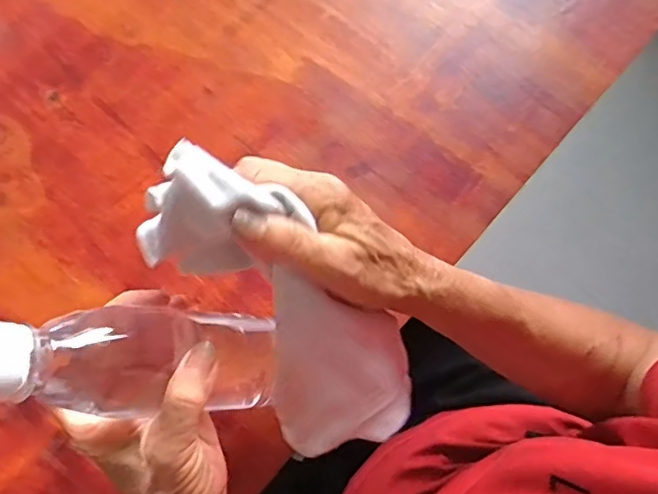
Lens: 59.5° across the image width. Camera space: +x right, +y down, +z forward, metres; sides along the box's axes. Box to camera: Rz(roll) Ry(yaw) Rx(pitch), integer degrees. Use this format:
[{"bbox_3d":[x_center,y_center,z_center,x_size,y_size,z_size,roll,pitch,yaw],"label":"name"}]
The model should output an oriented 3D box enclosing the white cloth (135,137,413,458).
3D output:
[{"bbox_3d":[-0.021,0.037,0.306,0.084,0.034,0.207,-39,119,-8],"label":"white cloth"}]

